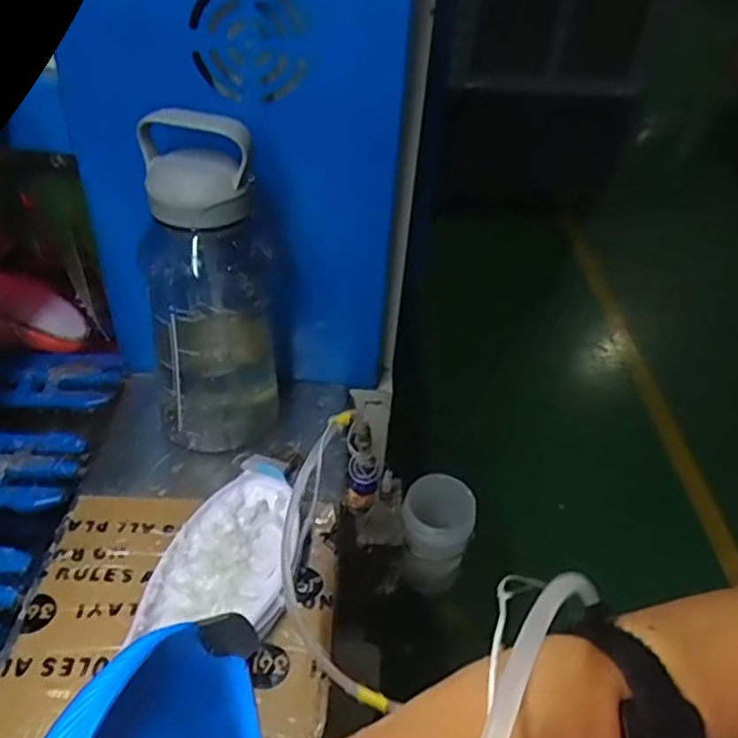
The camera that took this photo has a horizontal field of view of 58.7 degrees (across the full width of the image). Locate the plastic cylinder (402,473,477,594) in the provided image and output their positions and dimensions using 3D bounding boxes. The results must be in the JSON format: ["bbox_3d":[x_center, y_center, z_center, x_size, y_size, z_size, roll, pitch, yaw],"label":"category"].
[{"bbox_3d":[0.070,0.172,0.694,0.070,0.110,0.069,3,41,-2],"label":"plastic cylinder"}]

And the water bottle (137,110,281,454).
[{"bbox_3d":[-0.139,-0.062,0.588,0.108,0.309,0.111,-2,41,-8],"label":"water bottle"}]

